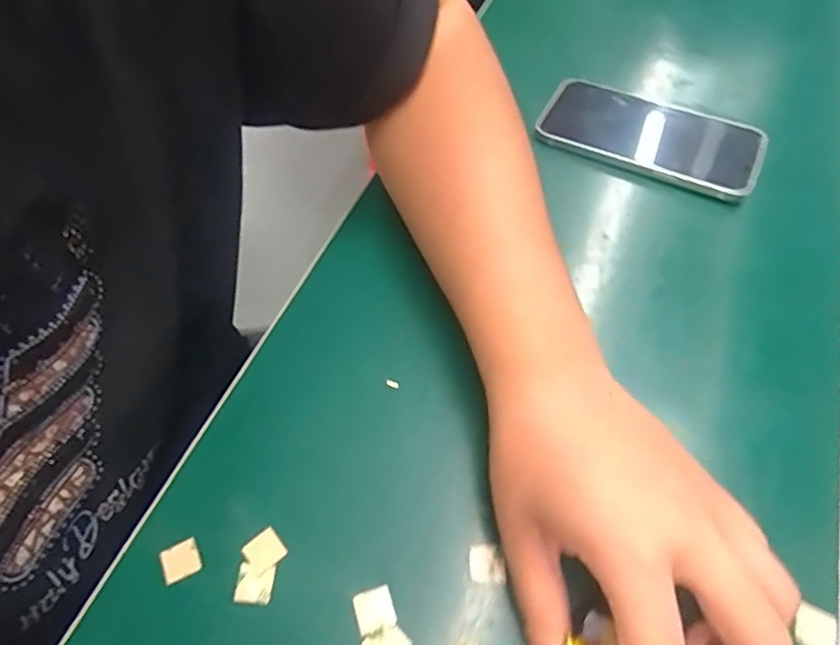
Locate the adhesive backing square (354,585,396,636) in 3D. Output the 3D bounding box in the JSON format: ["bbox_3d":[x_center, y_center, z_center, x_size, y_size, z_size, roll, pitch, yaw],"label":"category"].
[{"bbox_3d":[-0.019,0.122,0.253,0.016,0.004,0.016,-17,60,-8],"label":"adhesive backing square"}]

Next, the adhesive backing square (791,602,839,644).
[{"bbox_3d":[0.165,0.128,0.247,0.017,0.004,0.017,24,60,14],"label":"adhesive backing square"}]

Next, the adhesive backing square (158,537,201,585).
[{"bbox_3d":[-0.107,0.106,0.266,0.016,0.004,0.015,-22,60,-16],"label":"adhesive backing square"}]

